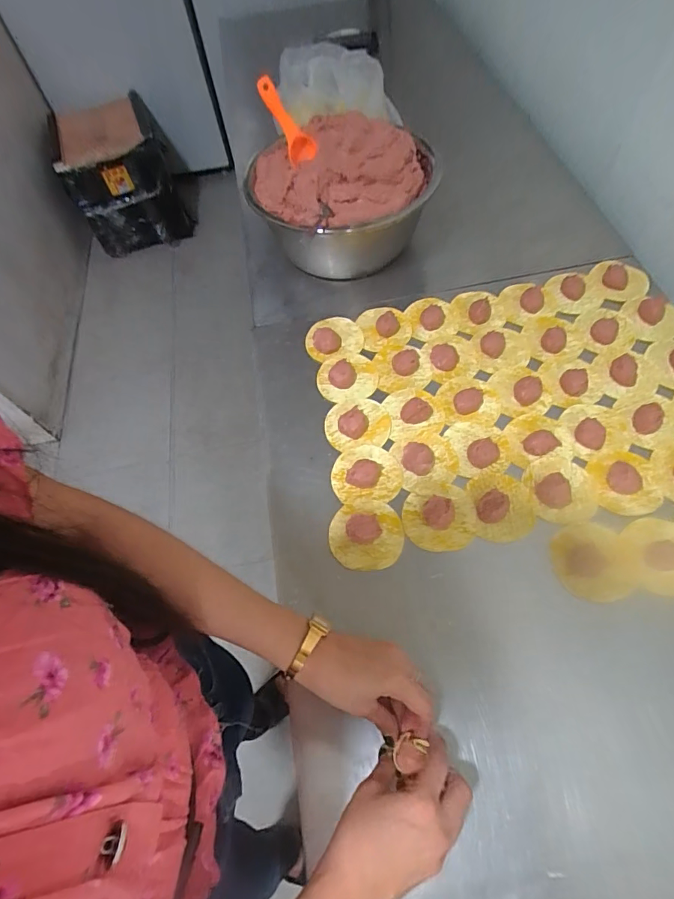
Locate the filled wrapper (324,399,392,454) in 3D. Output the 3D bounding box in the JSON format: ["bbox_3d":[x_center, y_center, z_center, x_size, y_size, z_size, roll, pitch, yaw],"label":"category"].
[{"bbox_3d":[0.026,-0.036,0.570,0.082,0.015,0.073,-3,61,3],"label":"filled wrapper"}]

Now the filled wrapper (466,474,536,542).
[{"bbox_3d":[0.190,0.062,0.506,0.068,0.019,0.077,-4,61,3],"label":"filled wrapper"}]

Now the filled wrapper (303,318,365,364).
[{"bbox_3d":[-0.004,-0.163,0.643,0.084,0.020,0.071,-16,61,-4],"label":"filled wrapper"}]

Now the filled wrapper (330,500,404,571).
[{"bbox_3d":[0.033,0.092,0.500,0.082,0.024,0.078,-2,61,4],"label":"filled wrapper"}]

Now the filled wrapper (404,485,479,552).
[{"bbox_3d":[0.117,0.076,0.505,0.081,0.023,0.072,-13,61,-2],"label":"filled wrapper"}]

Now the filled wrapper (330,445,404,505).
[{"bbox_3d":[0.036,0.025,0.538,0.084,0.021,0.073,-5,61,3],"label":"filled wrapper"}]

